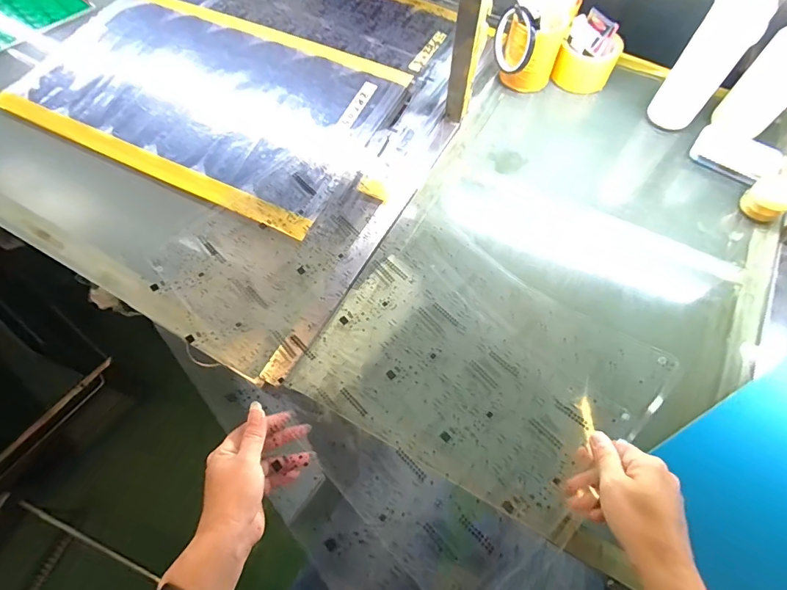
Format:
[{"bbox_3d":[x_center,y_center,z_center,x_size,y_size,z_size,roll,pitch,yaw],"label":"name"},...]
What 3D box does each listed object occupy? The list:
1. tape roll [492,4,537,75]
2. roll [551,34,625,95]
[{"bbox_3d":[0.189,-0.401,0.654,0.014,0.096,0.083,-25,89,-21],"label":"tape roll"},{"bbox_3d":[0.320,-0.383,0.698,0.087,0.067,0.087,0,65,0],"label":"roll"}]

